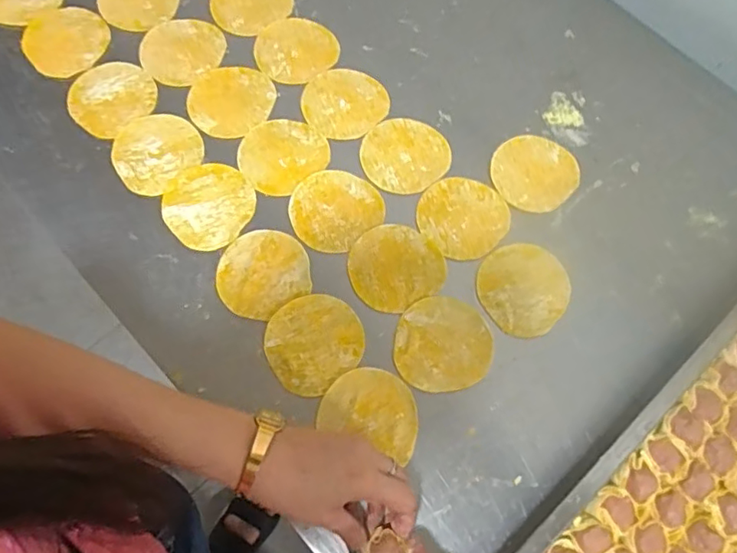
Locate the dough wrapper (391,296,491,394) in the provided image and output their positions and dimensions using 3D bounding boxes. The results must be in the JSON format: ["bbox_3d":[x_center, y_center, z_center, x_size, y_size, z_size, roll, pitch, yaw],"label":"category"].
[{"bbox_3d":[0.064,0.057,0.483,0.079,0.004,0.082,1,70,-3],"label":"dough wrapper"}]

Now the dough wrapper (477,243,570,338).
[{"bbox_3d":[0.138,0.009,0.505,0.078,0.005,0.082,1,70,-3],"label":"dough wrapper"}]

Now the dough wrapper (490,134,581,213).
[{"bbox_3d":[0.162,-0.100,0.549,0.085,0.004,0.077,-15,76,-11],"label":"dough wrapper"}]

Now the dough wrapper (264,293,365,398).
[{"bbox_3d":[-0.046,0.055,0.480,0.082,0.004,0.075,1,72,-2],"label":"dough wrapper"}]

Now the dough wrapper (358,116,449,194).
[{"bbox_3d":[0.035,-0.118,0.549,0.082,0.006,0.079,1,70,-3],"label":"dough wrapper"}]

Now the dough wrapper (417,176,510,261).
[{"bbox_3d":[0.089,-0.057,0.527,0.081,0.005,0.077,1,70,-3],"label":"dough wrapper"}]

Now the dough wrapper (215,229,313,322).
[{"bbox_3d":[-0.093,-0.004,0.499,0.080,0.004,0.075,1,70,-3],"label":"dough wrapper"}]

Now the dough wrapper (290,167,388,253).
[{"bbox_3d":[-0.031,-0.063,0.526,0.083,0.006,0.075,-41,77,-15],"label":"dough wrapper"}]

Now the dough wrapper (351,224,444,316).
[{"bbox_3d":[0.024,-0.010,0.506,0.083,0.004,0.077,1,70,-3],"label":"dough wrapper"}]

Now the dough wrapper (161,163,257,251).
[{"bbox_3d":[-0.146,-0.066,0.523,0.076,0.006,0.081,1,70,-3],"label":"dough wrapper"}]

